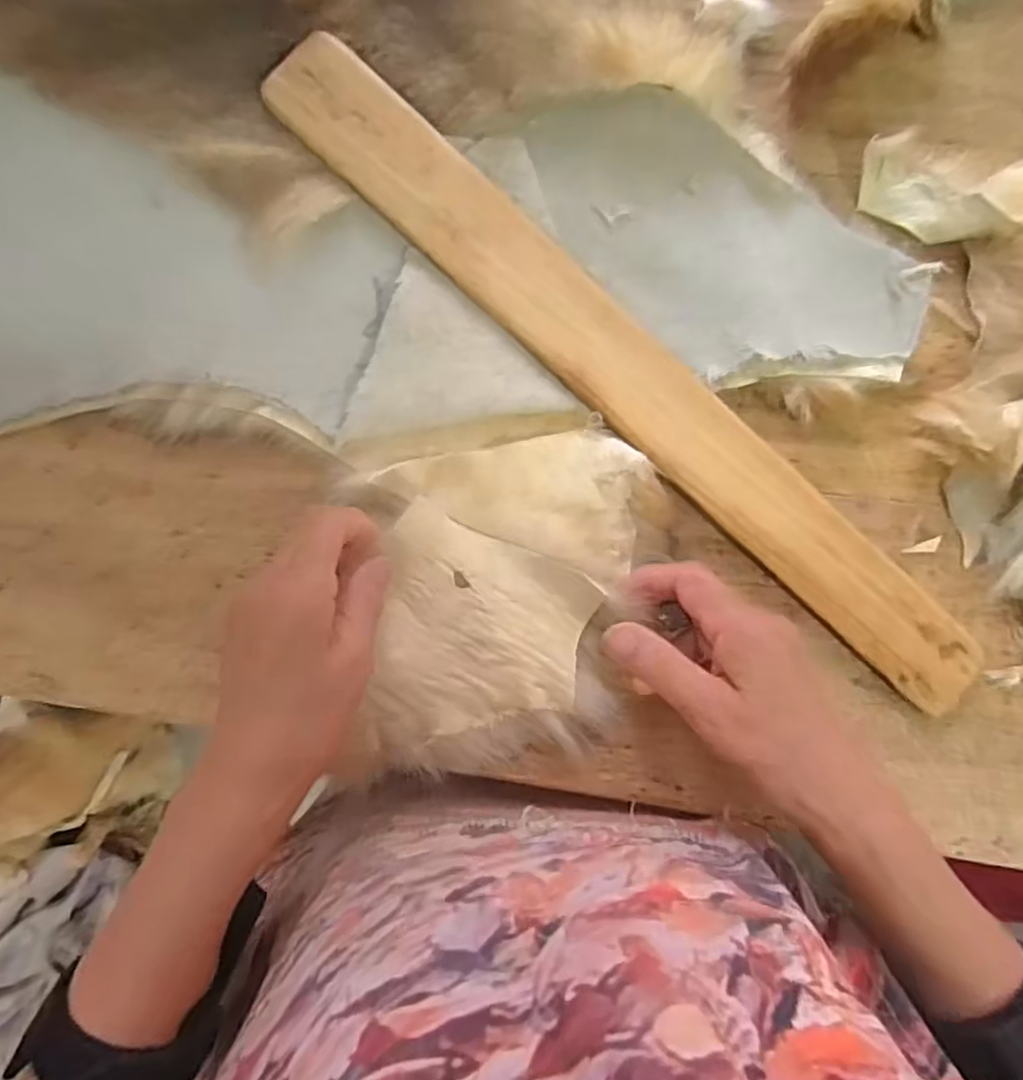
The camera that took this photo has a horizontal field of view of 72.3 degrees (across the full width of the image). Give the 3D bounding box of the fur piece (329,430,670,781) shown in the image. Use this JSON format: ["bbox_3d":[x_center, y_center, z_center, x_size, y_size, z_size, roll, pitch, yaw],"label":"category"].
[{"bbox_3d":[0.001,0.033,0.369,0.170,0.029,0.166,-8,91,-3],"label":"fur piece"}]

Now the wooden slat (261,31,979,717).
[{"bbox_3d":[0.066,-0.085,0.379,0.488,0.008,0.046,43,88,-3],"label":"wooden slat"}]

